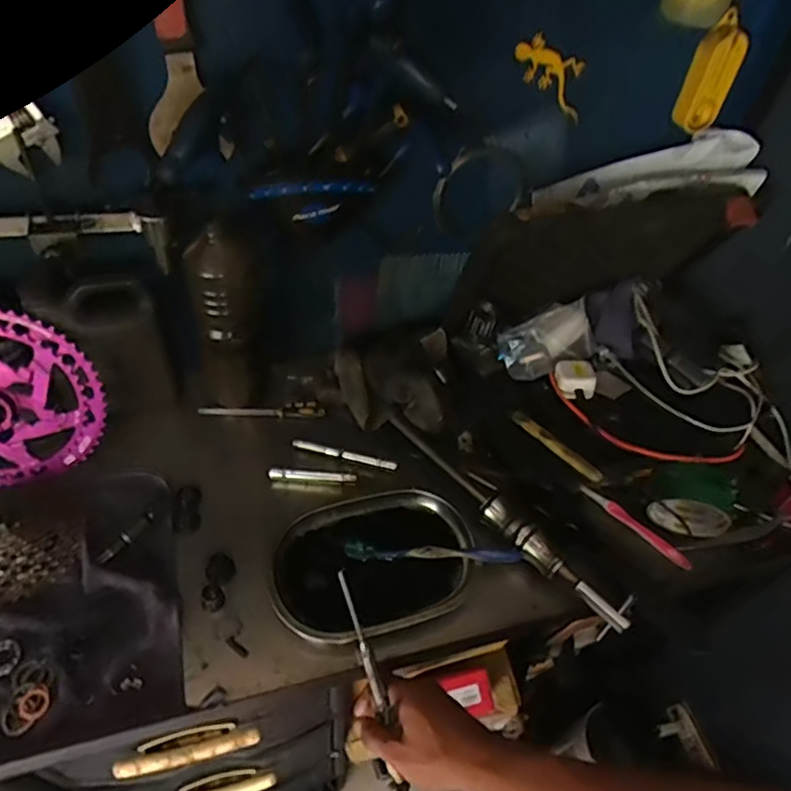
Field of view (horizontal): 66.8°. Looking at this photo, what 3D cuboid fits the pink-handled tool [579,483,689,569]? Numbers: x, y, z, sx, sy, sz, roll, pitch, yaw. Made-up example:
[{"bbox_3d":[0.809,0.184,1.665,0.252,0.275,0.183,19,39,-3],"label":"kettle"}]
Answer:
[{"bbox_3d":[0.280,0.151,0.702,0.141,0.011,0.012,39,56,25],"label":"pink-handled tool"}]

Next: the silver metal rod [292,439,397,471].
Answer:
[{"bbox_3d":[-0.062,0.072,0.733,0.129,0.009,0.010,14,49,6],"label":"silver metal rod"}]

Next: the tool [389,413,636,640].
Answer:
[{"bbox_3d":[0.112,0.123,0.668,0.028,0.034,0.345,-30,58,-28],"label":"tool"}]

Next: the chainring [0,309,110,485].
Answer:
[{"bbox_3d":[-0.418,0.006,0.627,0.199,0.192,0.019,-21,28,-5],"label":"chainring"}]

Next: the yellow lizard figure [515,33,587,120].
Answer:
[{"bbox_3d":[0.175,-0.344,0.645,0.112,0.051,0.017,28,36,-37],"label":"yellow lizard figure"}]

